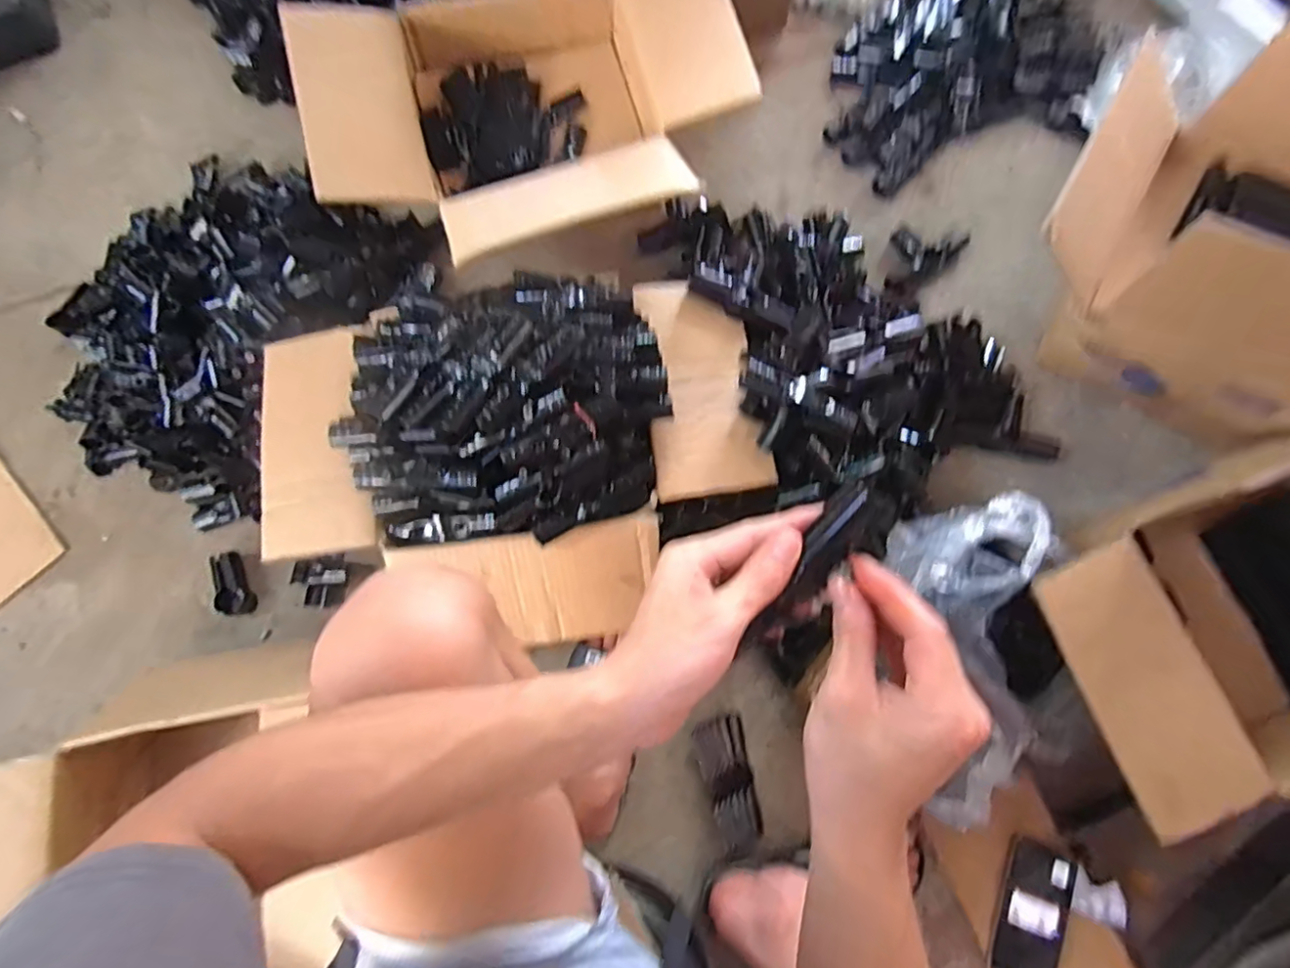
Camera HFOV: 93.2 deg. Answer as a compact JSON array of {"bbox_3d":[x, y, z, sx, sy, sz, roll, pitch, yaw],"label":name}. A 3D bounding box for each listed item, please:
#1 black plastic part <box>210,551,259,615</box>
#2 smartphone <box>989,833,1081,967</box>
[{"bbox_3d":[-0.529,0.129,0.777,0.044,0.019,0.080,-26,78,-5],"label":"black plastic part"},{"bbox_3d":[0.434,0.476,0.677,0.076,0.005,0.138,19,78,5],"label":"smartphone"}]

